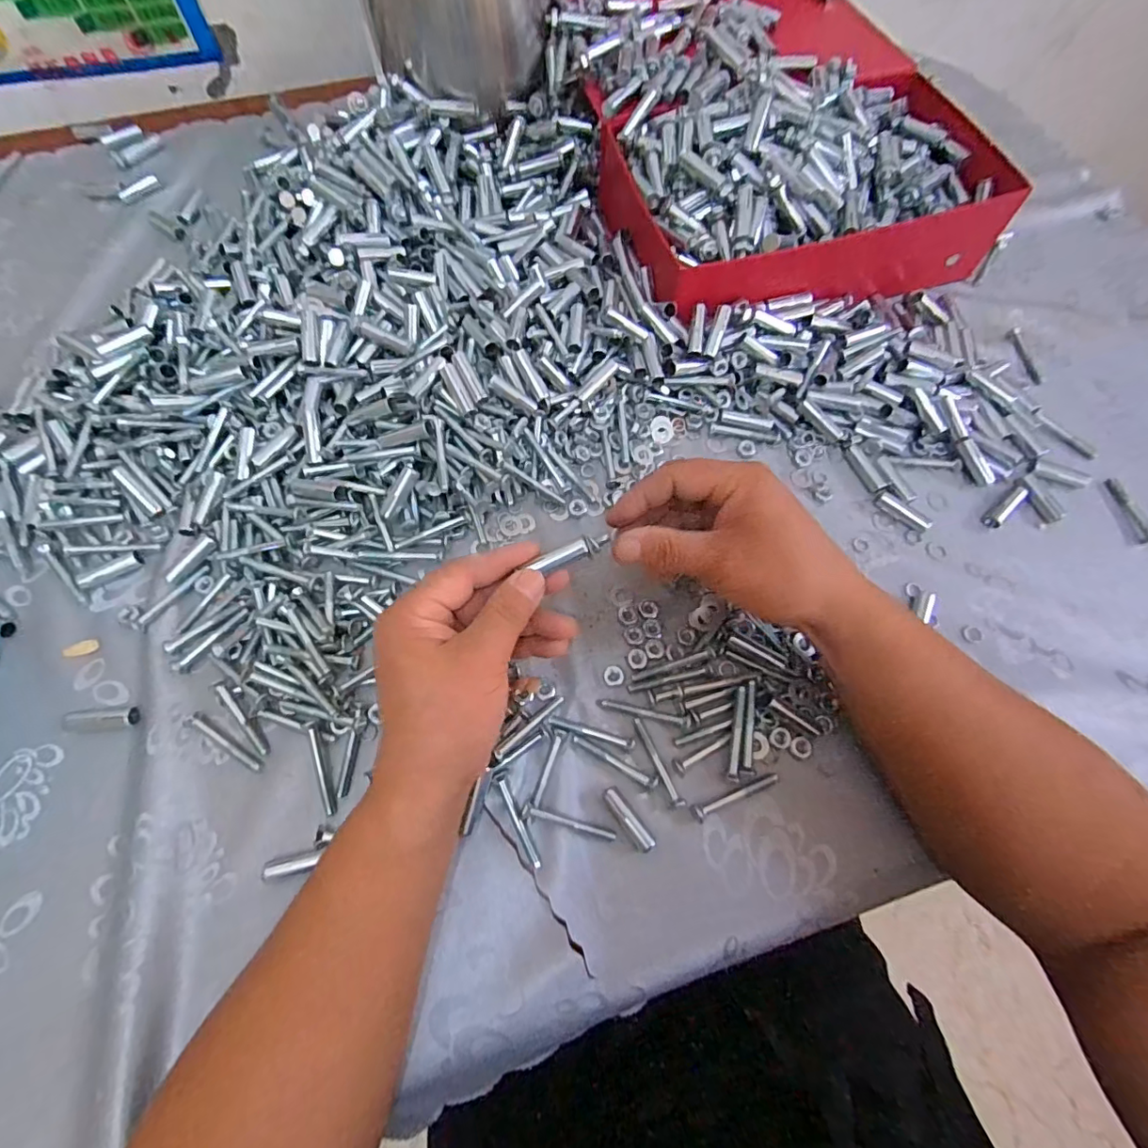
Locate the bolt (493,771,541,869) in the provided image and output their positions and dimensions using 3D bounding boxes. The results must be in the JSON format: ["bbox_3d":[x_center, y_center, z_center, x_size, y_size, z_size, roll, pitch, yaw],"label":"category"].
[{"bbox_3d":[-0.033,0.143,0.313,0.005,0.008,0.056,-26,71,-10],"label":"bolt"}]

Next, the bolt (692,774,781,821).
[{"bbox_3d":[0.096,0.133,0.321,0.056,0.006,0.010,-21,70,-9],"label":"bolt"}]

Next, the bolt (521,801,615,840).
[{"bbox_3d":[-0.003,0.145,0.313,0.056,0.008,0.008,13,69,5],"label":"bolt"}]

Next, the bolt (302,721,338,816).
[{"bbox_3d":[-0.153,0.116,0.323,0.007,0.010,0.055,-19,70,-8],"label":"bolt"}]

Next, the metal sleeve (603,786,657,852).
[{"bbox_3d":[0.033,0.144,0.315,0.010,0.008,0.040,-35,73,-13],"label":"metal sleeve"}]

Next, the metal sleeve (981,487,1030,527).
[{"bbox_3d":[0.321,-0.050,0.397,0.041,0.009,0.013,-38,73,-14],"label":"metal sleeve"}]

